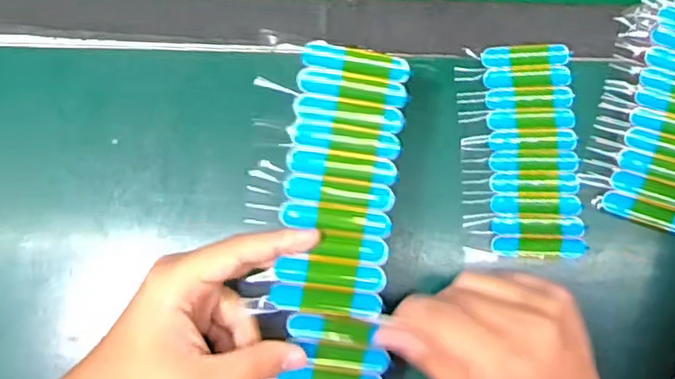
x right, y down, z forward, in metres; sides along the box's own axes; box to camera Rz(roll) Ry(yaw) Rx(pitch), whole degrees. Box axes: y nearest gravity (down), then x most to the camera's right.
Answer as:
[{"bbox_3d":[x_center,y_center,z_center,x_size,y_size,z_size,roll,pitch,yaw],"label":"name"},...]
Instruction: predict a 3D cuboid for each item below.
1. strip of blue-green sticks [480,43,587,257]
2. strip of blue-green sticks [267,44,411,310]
[{"bbox_3d":[0.137,-0.028,0.434,0.062,0.008,0.147,-2,81,-1],"label":"strip of blue-green sticks"},{"bbox_3d":[0.003,-0.006,0.355,0.062,0.010,0.152,6,86,0],"label":"strip of blue-green sticks"}]

